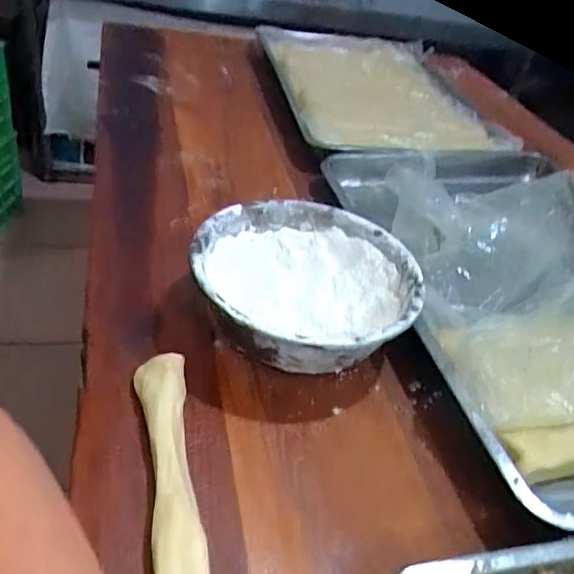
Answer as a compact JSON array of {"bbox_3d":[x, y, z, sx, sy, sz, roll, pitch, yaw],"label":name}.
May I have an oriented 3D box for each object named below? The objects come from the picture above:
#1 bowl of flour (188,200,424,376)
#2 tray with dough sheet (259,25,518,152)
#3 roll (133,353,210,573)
[{"bbox_3d":[0.019,-0.001,0.572,0.212,0.089,0.218,8,38,-6],"label":"bowl of flour"},{"bbox_3d":[0.177,-0.422,1.138,0.395,0.038,0.665,1,39,-14],"label":"tray with dough sheet"},{"bbox_3d":[-0.085,0.154,0.420,0.042,0.042,0.260,-2,40,-18],"label":"roll"}]

